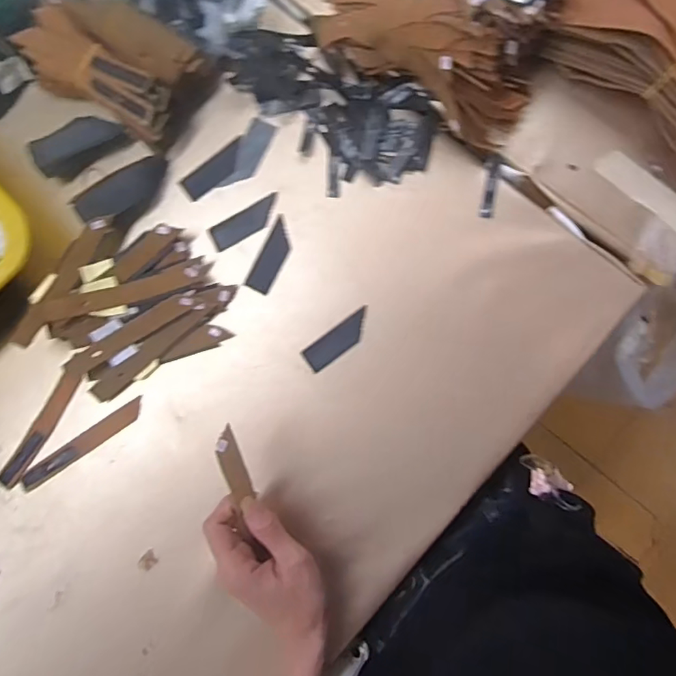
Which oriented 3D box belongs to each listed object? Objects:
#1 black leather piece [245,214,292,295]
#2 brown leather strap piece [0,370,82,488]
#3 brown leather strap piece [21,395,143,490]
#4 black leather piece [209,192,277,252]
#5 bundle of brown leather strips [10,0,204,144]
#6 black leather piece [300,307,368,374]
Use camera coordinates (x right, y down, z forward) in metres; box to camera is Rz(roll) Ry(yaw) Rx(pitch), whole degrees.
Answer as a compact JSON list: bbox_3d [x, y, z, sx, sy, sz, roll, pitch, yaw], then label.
[{"bbox_3d":[-0.055,-0.069,0.442,0.021,0.004,0.063,27,89,4],"label":"black leather piece"},{"bbox_3d":[-0.254,0.077,0.445,0.017,0.005,0.110,33,89,4],"label":"brown leather strap piece"},{"bbox_3d":[-0.215,0.090,0.442,0.121,0.006,0.015,-34,86,1],"label":"brown leather strap piece"},{"bbox_3d":[-0.078,-0.098,0.447,0.063,0.004,0.022,-28,87,5],"label":"black leather piece"},{"bbox_3d":[-0.183,-0.225,0.428,0.135,0.054,0.087,28,89,4],"label":"bundle of brown leather strips"},{"bbox_3d":[0.001,0.002,0.439,0.064,0.004,0.022,-36,86,1],"label":"black leather piece"}]

